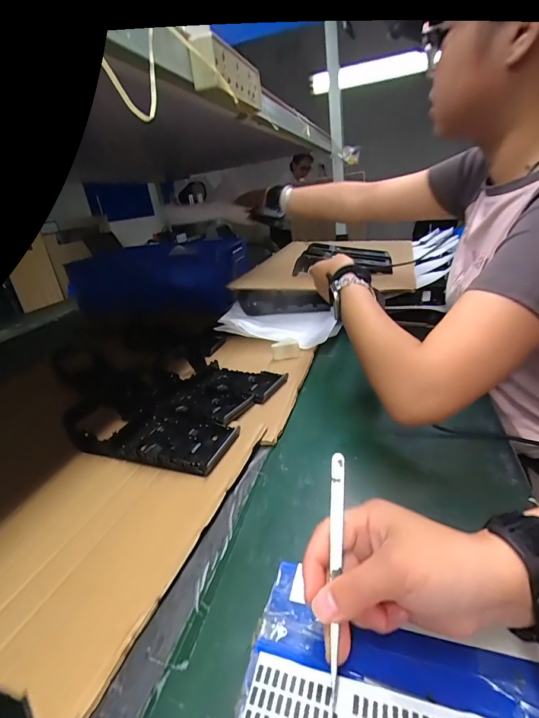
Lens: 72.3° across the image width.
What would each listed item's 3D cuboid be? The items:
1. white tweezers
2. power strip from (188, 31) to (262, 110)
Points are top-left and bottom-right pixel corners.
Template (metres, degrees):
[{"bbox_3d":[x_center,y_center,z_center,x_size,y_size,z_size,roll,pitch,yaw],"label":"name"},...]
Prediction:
[{"bbox_3d":[0.042,0.129,0.232,0.009,0.135,0.016,1,-19,13],"label":"white tweezers"},{"bbox_3d":[-0.051,-0.359,0.471,0.032,0.047,0.163,4,27,19],"label":"power strip"}]

